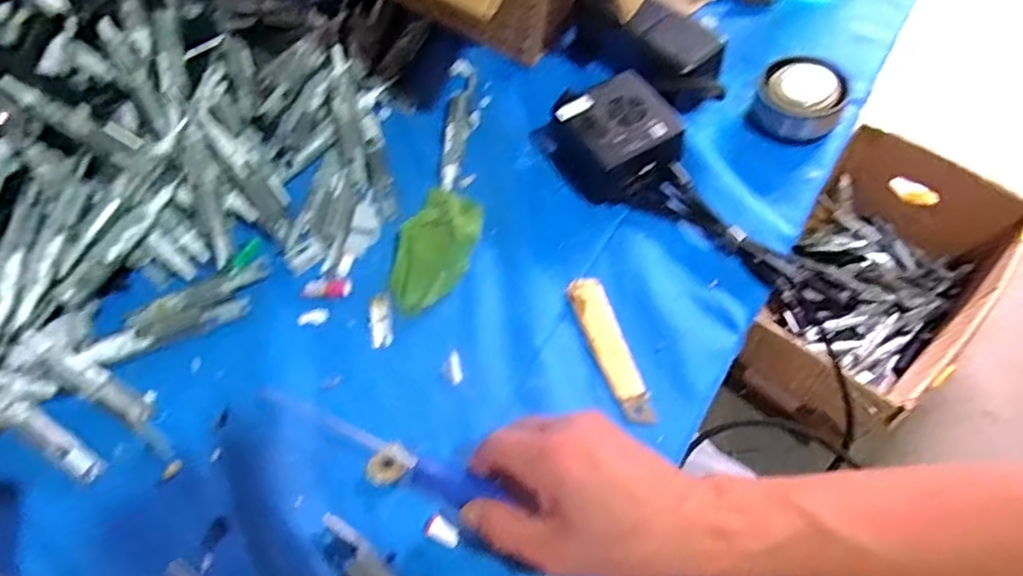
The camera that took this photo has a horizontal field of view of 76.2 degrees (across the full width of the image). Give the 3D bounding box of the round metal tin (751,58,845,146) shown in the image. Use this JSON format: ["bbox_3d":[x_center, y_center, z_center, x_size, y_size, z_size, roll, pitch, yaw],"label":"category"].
[{"bbox_3d":[0.231,-0.151,0.523,0.066,0.033,0.061,24,64,17],"label":"round metal tin"}]

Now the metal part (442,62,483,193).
[{"bbox_3d":[-0.043,-0.146,0.552,0.027,0.010,0.146,-3,59,5],"label":"metal part"}]

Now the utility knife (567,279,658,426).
[{"bbox_3d":[0.066,0.040,0.443,0.024,0.004,0.110,-18,59,-4],"label":"utility knife"}]

